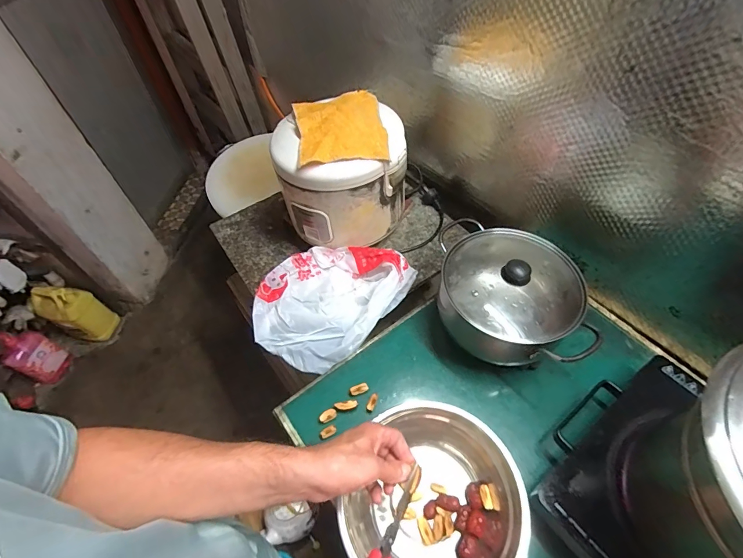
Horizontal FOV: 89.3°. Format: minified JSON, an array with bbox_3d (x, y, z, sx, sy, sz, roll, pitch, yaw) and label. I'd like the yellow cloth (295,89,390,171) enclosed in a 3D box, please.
[{"bbox_3d":[-0.057,-0.276,0.680,0.153,0.033,0.163,-9,55,-5],"label":"yellow cloth"}]

